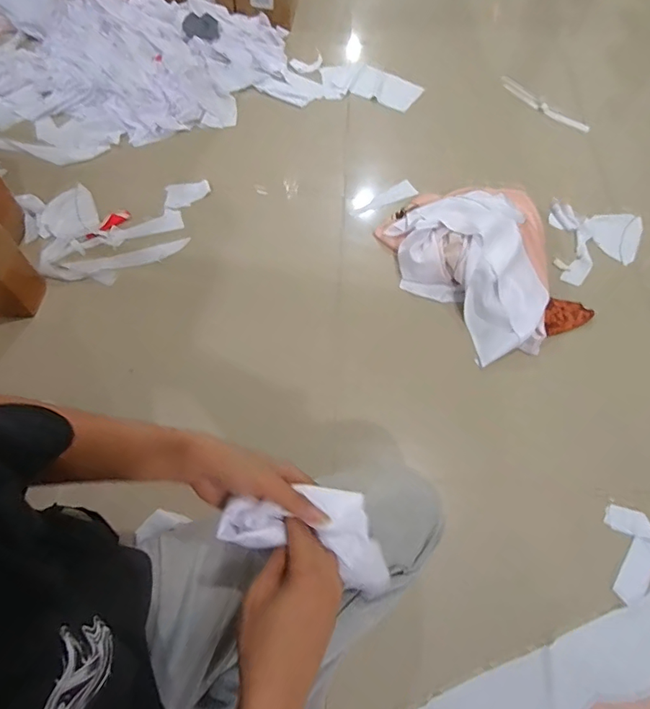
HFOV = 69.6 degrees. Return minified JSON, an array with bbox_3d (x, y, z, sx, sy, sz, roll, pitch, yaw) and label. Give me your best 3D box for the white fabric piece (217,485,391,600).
[{"bbox_3d":[-0.002,0.170,0.447,0.182,0.042,0.079,25,62,-18],"label":"white fabric piece"}]

